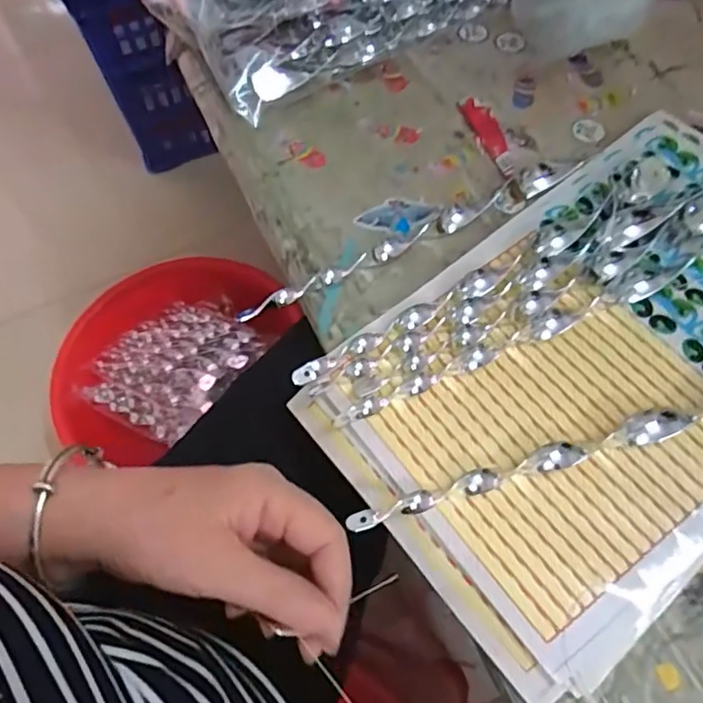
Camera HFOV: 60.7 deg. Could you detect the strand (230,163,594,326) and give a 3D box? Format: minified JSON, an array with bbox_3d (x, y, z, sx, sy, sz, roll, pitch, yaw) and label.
[{"bbox_3d":[0.045,-0.084,0.425,0.265,0.015,0.023,-24,64,-10],"label":"strand"}]

